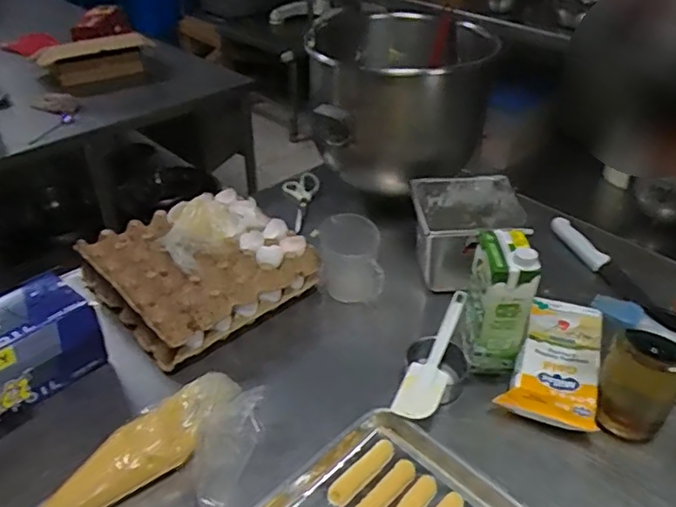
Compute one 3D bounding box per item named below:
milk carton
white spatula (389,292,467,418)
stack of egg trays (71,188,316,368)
[{"bbox_3d":[0.224,0.073,0.805,0.079,0.197,0.097,2,37,2],"label":"milk carton"},{"bbox_3d":[0.143,0.136,0.799,0.053,0.018,0.240,16,40,20],"label":"white spatula"},{"bbox_3d":[-0.225,0.013,0.937,0.295,0.095,0.274,-30,46,-34],"label":"stack of egg trays"}]

